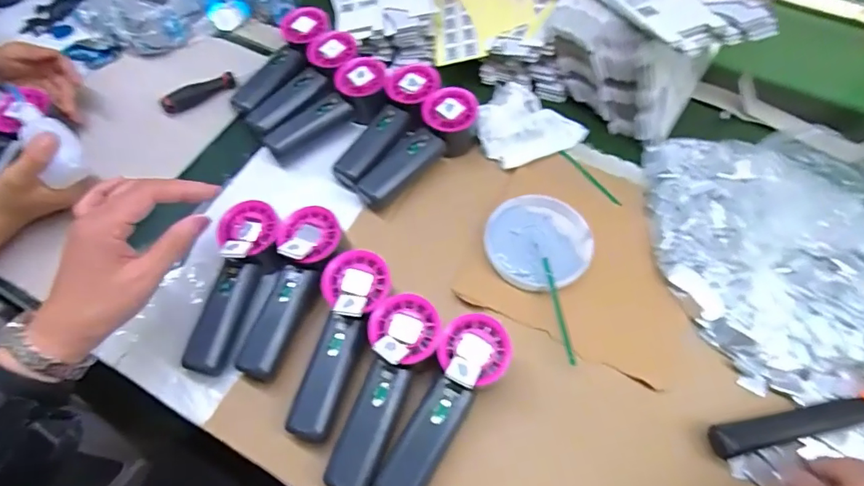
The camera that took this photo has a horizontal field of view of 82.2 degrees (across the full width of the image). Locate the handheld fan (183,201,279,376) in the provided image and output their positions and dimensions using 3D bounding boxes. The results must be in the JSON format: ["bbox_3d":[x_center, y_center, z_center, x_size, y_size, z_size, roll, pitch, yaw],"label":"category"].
[{"bbox_3d":[-0.177,0.037,0.438,0.050,0.028,0.155,11,75,4],"label":"handheld fan"}]

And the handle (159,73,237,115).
[{"bbox_3d":[-0.281,-0.180,0.601,0.087,0.019,0.023,-26,63,-16],"label":"handle"}]

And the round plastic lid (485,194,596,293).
[{"bbox_3d":[0.103,-0.002,0.483,0.099,0.018,0.100,0,59,-1],"label":"round plastic lid"}]

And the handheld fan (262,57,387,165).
[{"bbox_3d":[-0.115,-0.147,0.560,0.156,0.041,0.052,-39,67,-6],"label":"handheld fan"}]

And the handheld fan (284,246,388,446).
[{"bbox_3d":[-0.078,0.079,0.406,0.052,0.027,0.153,14,73,6],"label":"handheld fan"}]

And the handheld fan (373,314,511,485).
[{"bbox_3d":[0.008,0.126,0.379,0.051,0.028,0.155,28,76,14],"label":"handheld fan"}]

